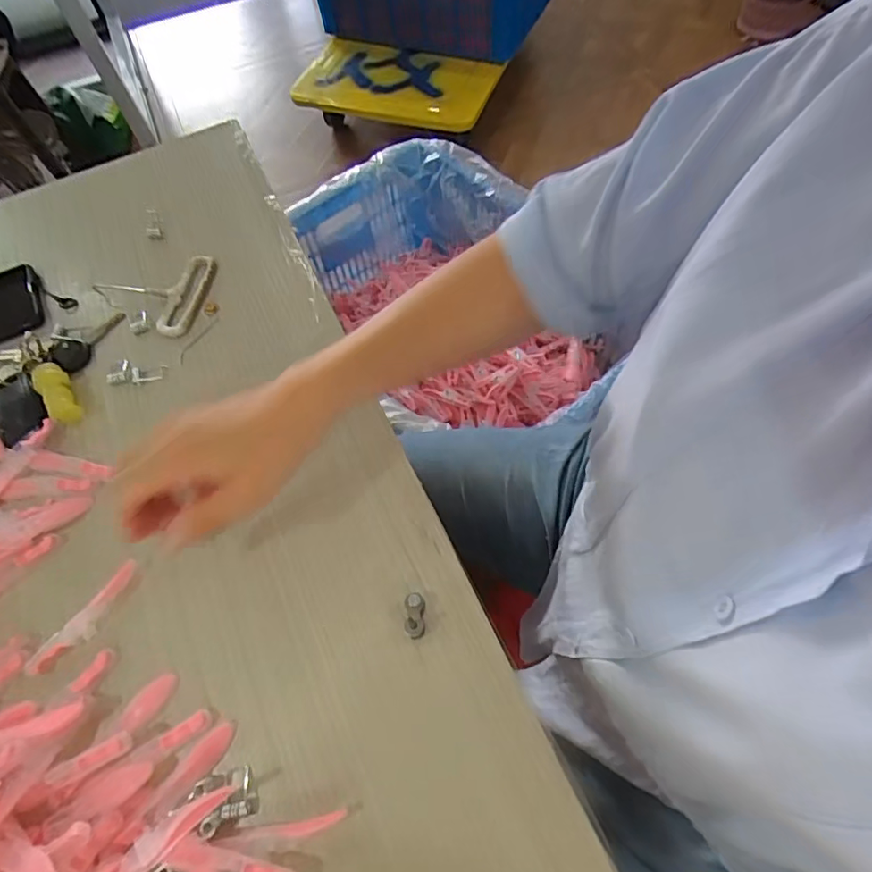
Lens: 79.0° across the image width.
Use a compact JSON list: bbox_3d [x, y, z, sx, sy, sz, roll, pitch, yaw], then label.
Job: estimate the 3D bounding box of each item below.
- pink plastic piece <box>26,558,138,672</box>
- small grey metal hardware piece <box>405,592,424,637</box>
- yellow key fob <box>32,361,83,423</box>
[{"bbox_3d":[-0.216,0.114,0.329,0.014,0.014,0.079,35,70,20],"label":"pink plastic piece"},{"bbox_3d":[-0.012,0.105,0.309,0.012,0.016,0.023,-1,62,3],"label":"small grey metal hardware piece"},{"bbox_3d":[-0.283,-0.033,0.398,0.022,0.019,0.057,-40,67,-16],"label":"yellow key fob"}]

